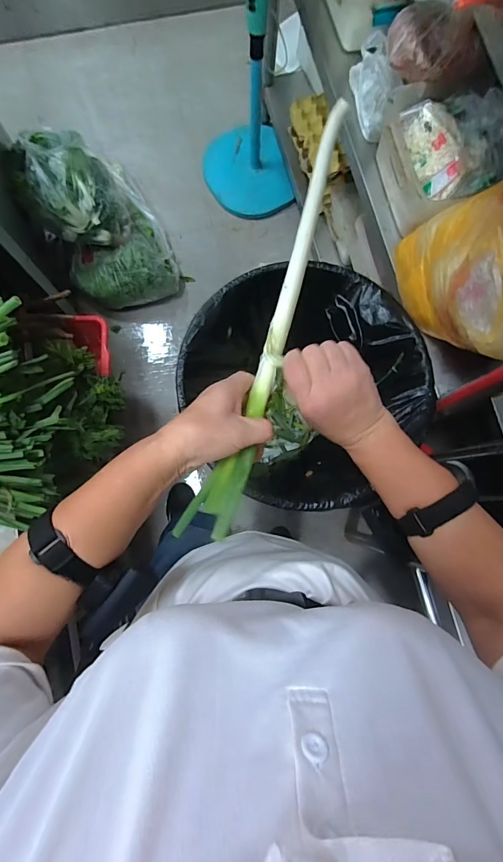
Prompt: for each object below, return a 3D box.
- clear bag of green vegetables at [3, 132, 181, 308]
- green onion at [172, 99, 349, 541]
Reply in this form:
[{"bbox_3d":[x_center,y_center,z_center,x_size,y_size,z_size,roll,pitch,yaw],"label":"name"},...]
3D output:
[{"bbox_3d":[-0.534,-0.744,1.362,0.396,0.351,0.547,-27,83,-6],"label":"clear bag of green vegetables"},{"bbox_3d":[0.029,-0.150,0.421,0.049,0.030,0.533,17,77,1],"label":"green onion"}]

